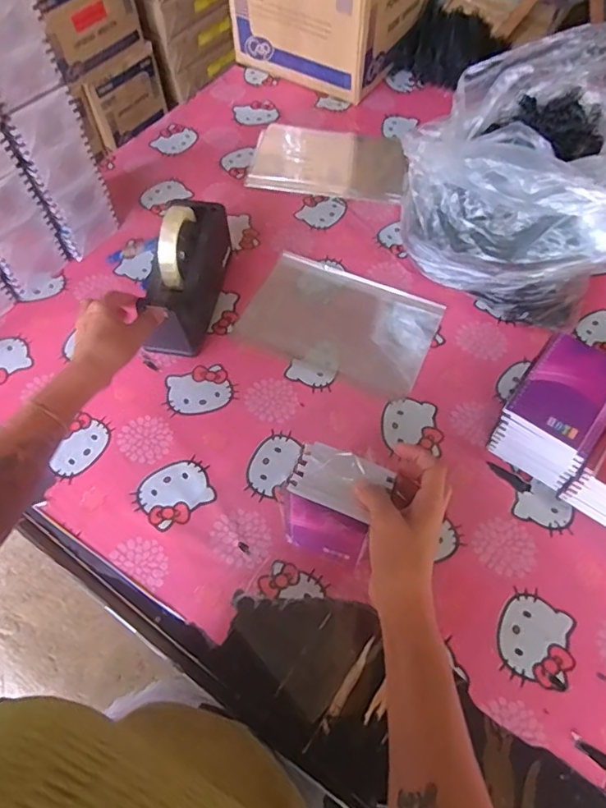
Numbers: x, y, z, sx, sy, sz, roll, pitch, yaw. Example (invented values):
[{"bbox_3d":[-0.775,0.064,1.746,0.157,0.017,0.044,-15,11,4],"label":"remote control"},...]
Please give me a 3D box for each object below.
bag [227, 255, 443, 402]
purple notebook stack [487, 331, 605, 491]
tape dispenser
[{"bbox_3d":[0.051,-0.117,0.727,0.252,0.004,0.167,22,63,12],"label":"bag"},{"bbox_3d":[0.285,0.009,0.598,0.096,0.100,0.131,32,65,17],"label":"purple notebook stack"},{"bbox_3d":[-0.154,-0.180,0.693,0.066,0.129,0.207,11,62,7],"label":"tape dispenser"}]

